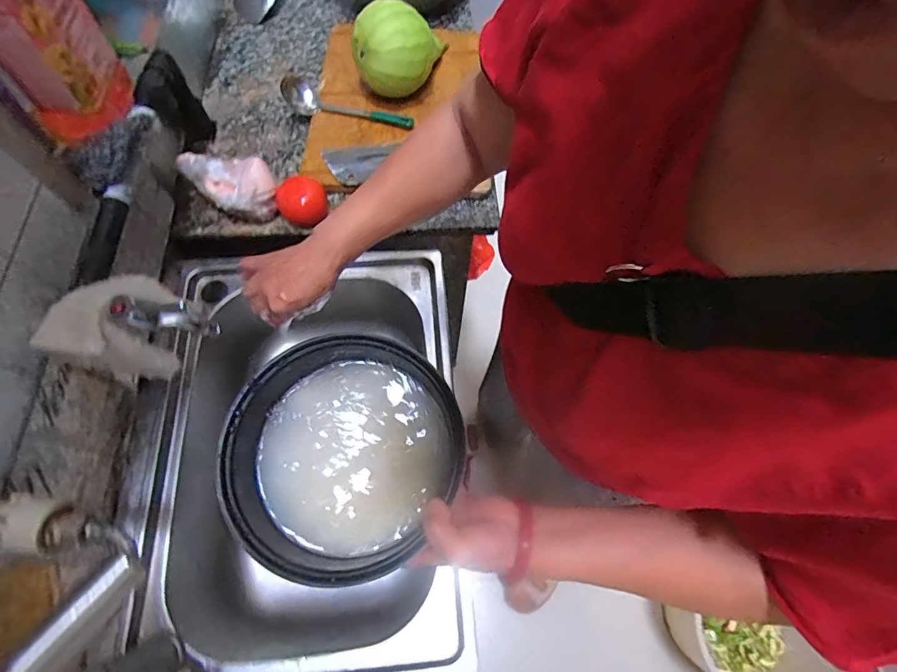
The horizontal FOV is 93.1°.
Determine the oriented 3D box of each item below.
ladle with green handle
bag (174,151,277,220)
[{"bbox_3d":[-0.162,-0.383,0.698,0.213,0.043,0.050,10,66,3],"label":"ladle with green handle"},{"bbox_3d":[-0.320,-0.230,0.622,0.138,0.067,0.083,37,70,14],"label":"bag"}]

